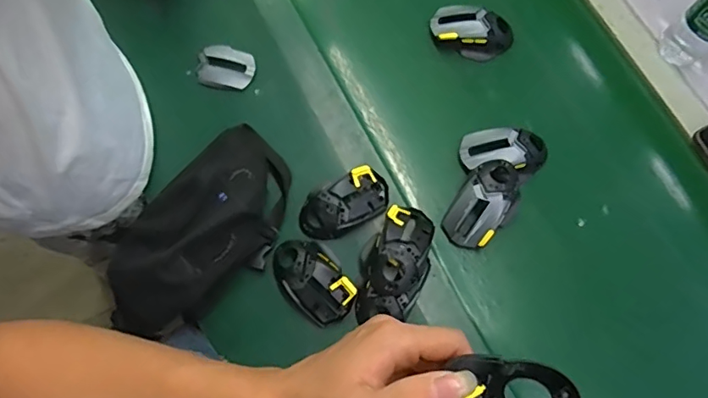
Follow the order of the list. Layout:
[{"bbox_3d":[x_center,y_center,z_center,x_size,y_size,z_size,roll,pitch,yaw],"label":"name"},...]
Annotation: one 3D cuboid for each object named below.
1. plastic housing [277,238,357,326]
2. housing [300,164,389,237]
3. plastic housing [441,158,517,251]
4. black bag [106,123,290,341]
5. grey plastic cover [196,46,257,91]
[{"bbox_3d":[-0.052,0.099,0.632,0.077,0.033,0.119,-36,77,-12],"label":"plastic housing"},{"bbox_3d":[-0.013,0.005,0.660,0.123,0.039,0.071,-29,76,-11],"label":"housing"},{"bbox_3d":[0.165,0.005,0.661,0.063,0.059,0.120,31,74,7],"label":"plastic housing"},{"bbox_3d":[-0.183,0.032,0.627,0.156,0.066,0.280,29,74,7],"label":"black bag"},{"bbox_3d":[-0.180,-0.182,0.716,0.079,0.019,0.054,15,72,2],"label":"grey plastic cover"}]

